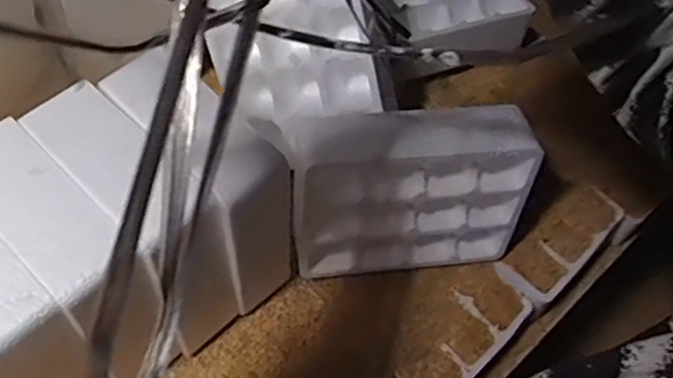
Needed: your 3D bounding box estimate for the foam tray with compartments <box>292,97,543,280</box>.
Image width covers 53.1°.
[{"bbox_3d":[0.078,0.006,0.729,0.247,0.196,0.054,-4,45,-9],"label":"foam tray with compartments"}]

